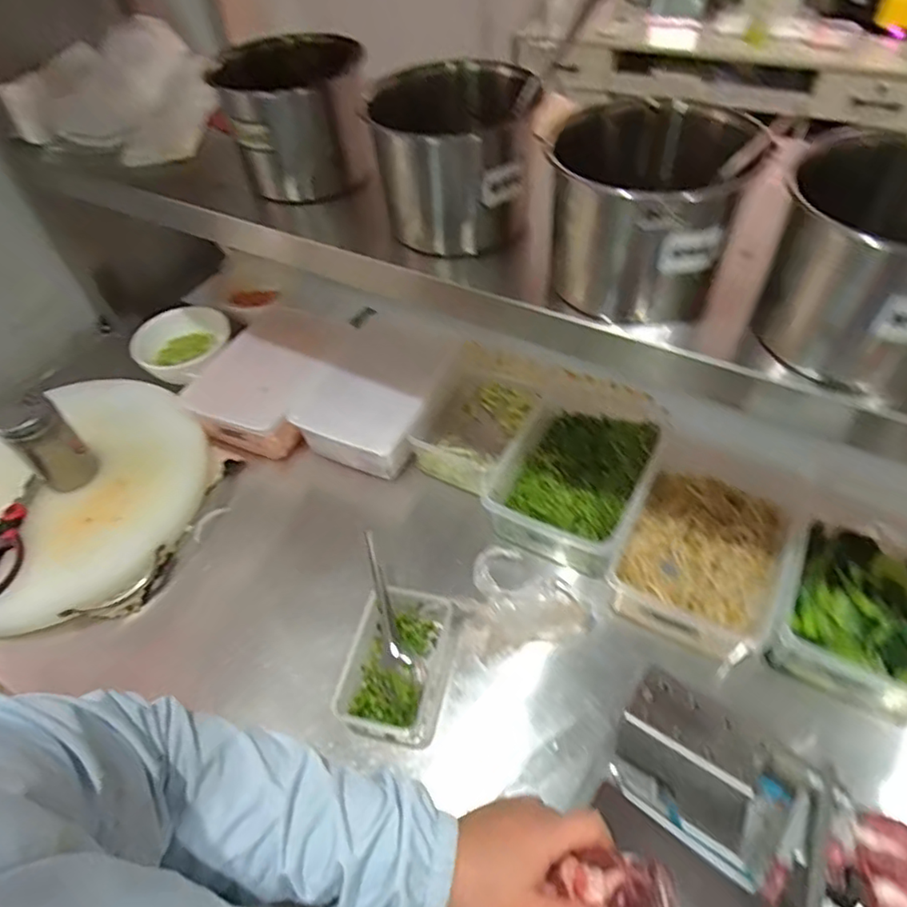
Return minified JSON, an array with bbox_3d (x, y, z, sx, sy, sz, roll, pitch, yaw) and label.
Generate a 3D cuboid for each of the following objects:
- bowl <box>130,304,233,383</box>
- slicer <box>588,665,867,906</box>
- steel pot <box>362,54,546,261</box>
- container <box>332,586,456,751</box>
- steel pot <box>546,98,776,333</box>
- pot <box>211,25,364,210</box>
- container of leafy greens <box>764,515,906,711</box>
[{"bbox_3d":[-0.398,-0.159,0.891,0.137,0.065,0.153,-27,53,-18],"label":"bowl"},{"bbox_3d":[0.147,0.294,0.379,0.182,0.175,0.305,30,58,26],"label":"slicer"},{"bbox_3d":[0.003,-0.266,0.544,0.132,0.132,0.137,0,50,4],"label":"steel pot"},{"bbox_3d":[-0.052,0.204,0.590,0.095,0.050,0.141,7,51,10],"label":"container"},{"bbox_3d":[0.156,-0.178,0.468,0.119,0.149,0.118,-2,50,3],"label":"steel pot"},{"bbox_3d":[-0.161,-0.340,0.621,0.131,0.123,0.137,5,50,9],"label":"pot"},{"bbox_3d":[0.417,0.142,0.599,0.165,0.094,0.221,23,55,22],"label":"container of leafy greens"}]

